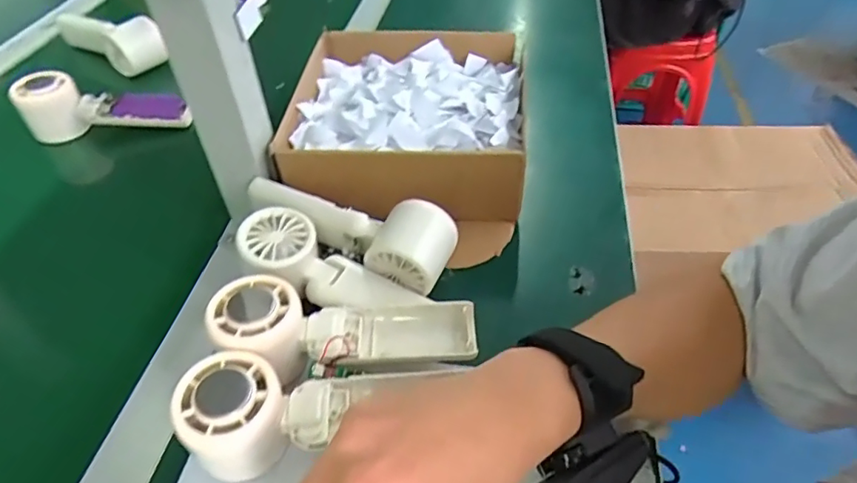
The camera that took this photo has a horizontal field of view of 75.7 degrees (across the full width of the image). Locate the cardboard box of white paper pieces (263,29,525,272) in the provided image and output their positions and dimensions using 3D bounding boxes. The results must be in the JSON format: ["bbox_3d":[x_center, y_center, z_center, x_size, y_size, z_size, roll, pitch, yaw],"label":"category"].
[{"bbox_3d":[-0.019,-0.102,0.508,0.208,0.074,0.243,2,45,4],"label":"cardboard box of white paper pieces"}]

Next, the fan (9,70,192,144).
[{"bbox_3d":[-0.343,-0.138,0.568,0.148,0.053,0.048,3,45,5],"label":"fan"}]

